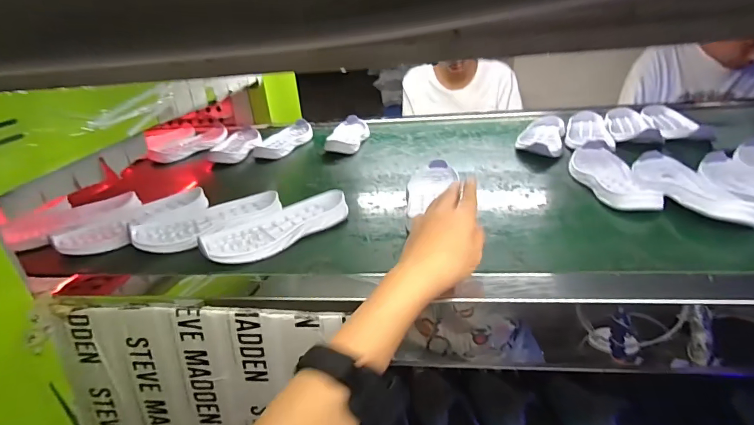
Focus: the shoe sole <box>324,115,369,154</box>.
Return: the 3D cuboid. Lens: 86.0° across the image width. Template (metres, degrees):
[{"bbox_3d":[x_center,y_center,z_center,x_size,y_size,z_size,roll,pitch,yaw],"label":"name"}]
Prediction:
[{"bbox_3d":[-0.059,-0.173,0.892,0.073,0.030,0.205,-2,26,6],"label":"shoe sole"}]

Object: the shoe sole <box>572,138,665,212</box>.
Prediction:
[{"bbox_3d":[0.341,-0.061,0.596,0.081,0.024,0.200,2,27,13],"label":"shoe sole"}]

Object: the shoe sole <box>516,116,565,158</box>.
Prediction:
[{"bbox_3d":[0.319,-0.148,0.781,0.077,0.027,0.189,7,29,23],"label":"shoe sole"}]

